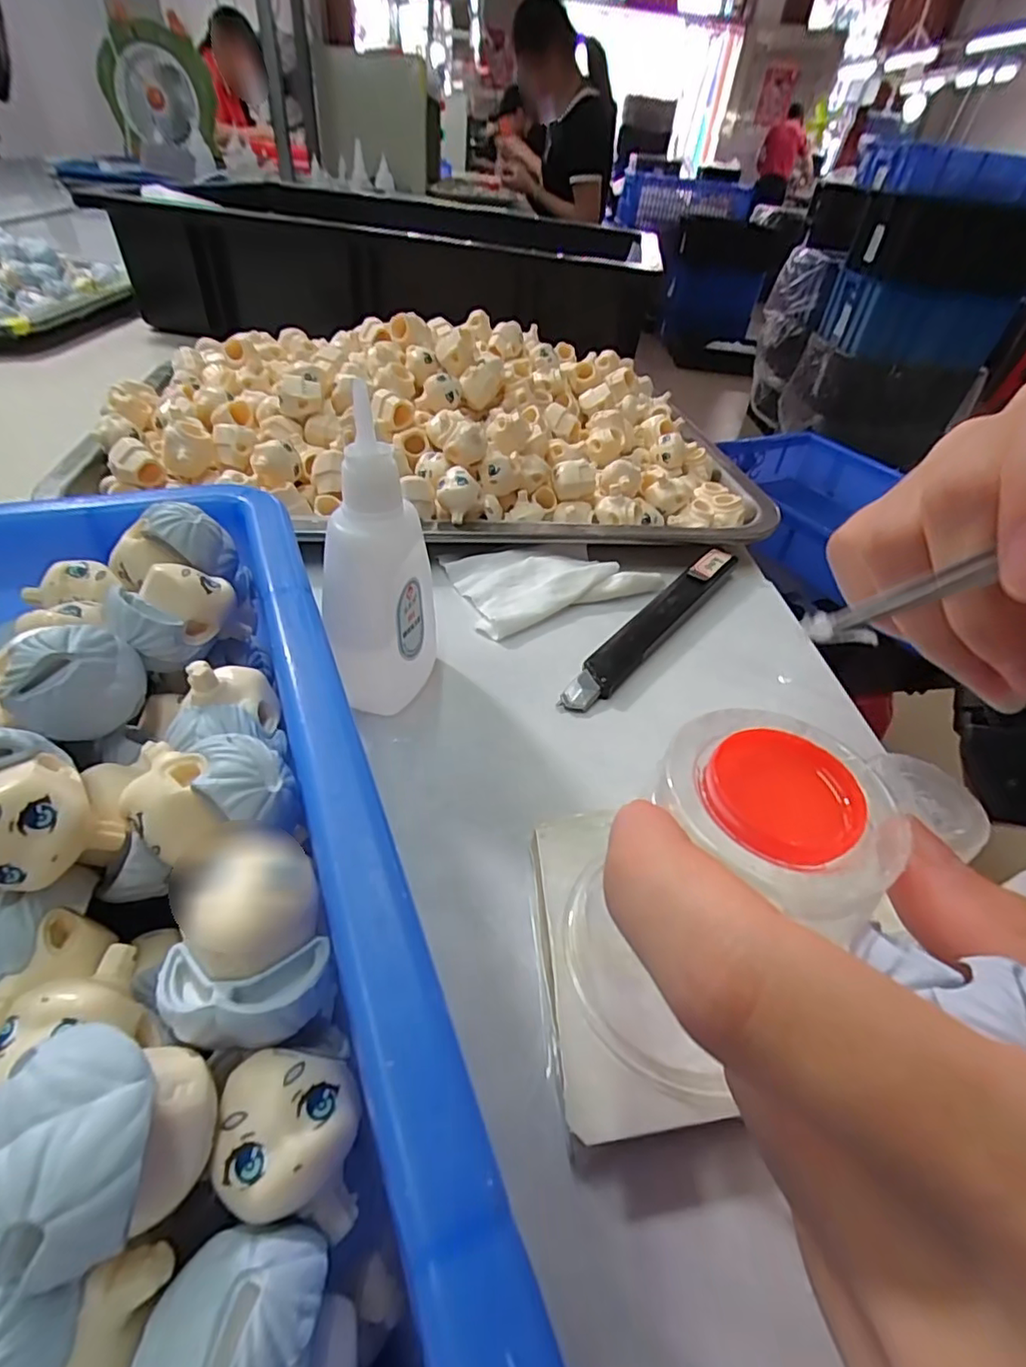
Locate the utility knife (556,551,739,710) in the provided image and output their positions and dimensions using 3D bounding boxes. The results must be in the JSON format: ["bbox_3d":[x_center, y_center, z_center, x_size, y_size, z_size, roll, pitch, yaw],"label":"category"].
[{"bbox_3d":[0.060,-0.026,0.244,0.015,0.012,0.130,31,47,24],"label":"utility knife"}]

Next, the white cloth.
[{"bbox_3d":[0.018,-0.049,0.264,0.087,0.010,0.052,-17,48,-24],"label":"white cloth"}]

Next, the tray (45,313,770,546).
[{"bbox_3d":[-0.046,-0.157,0.330,0.338,0.055,0.224,-2,43,-10],"label":"tray"}]

